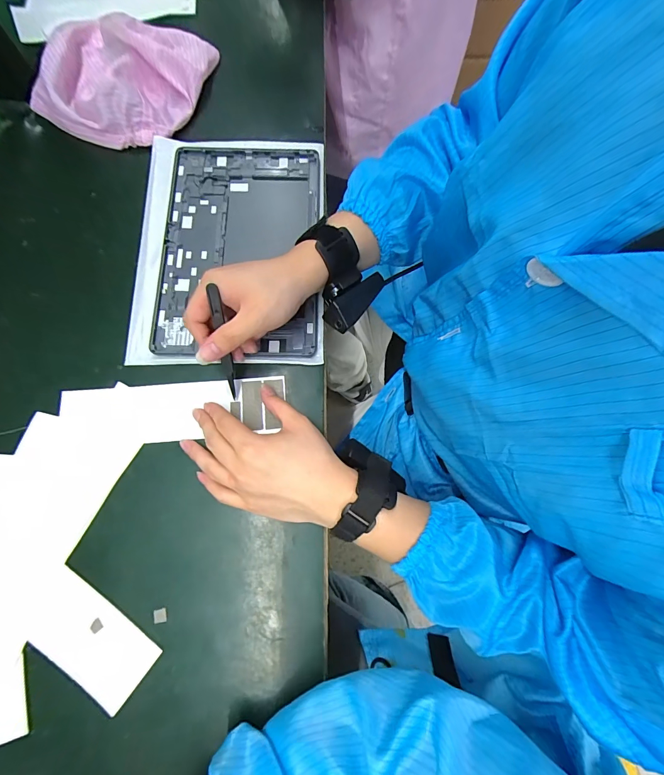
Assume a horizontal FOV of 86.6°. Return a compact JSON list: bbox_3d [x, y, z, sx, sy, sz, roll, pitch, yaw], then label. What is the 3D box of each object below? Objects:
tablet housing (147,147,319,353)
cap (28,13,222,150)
[{"bbox_3d":[-0.104,-0.160,0.393,0.173,0.008,0.260,0,76,0],"label":"tablet housing"},{"bbox_3d":[-0.256,-0.392,0.434,0.176,0.039,0.190,0,76,0],"label":"cap"}]

